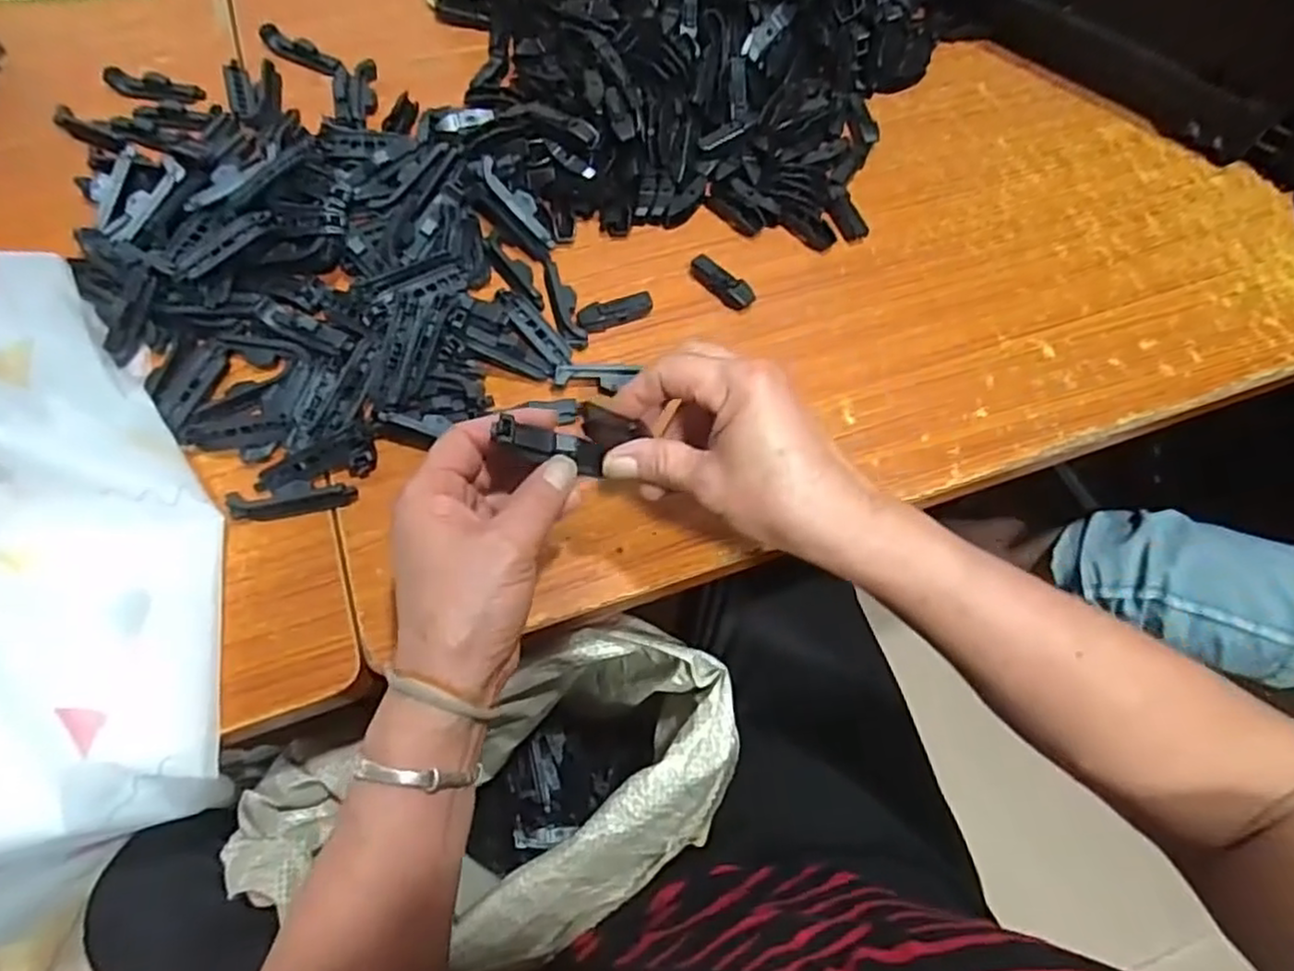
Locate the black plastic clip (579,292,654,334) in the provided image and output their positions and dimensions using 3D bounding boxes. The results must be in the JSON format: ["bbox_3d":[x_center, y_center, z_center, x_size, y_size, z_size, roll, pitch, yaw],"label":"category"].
[{"bbox_3d":[-0.022,-0.121,0.494,0.054,0.011,0.020,-18,68,-10],"label":"black plastic clip"}]

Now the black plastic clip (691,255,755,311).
[{"bbox_3d":[0.053,-0.148,0.509,0.019,0.013,0.053,-39,73,-17],"label":"black plastic clip"}]

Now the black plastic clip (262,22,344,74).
[{"bbox_3d":[-0.290,-0.365,0.590,0.072,0.015,0.017,21,68,7],"label":"black plastic clip"}]

